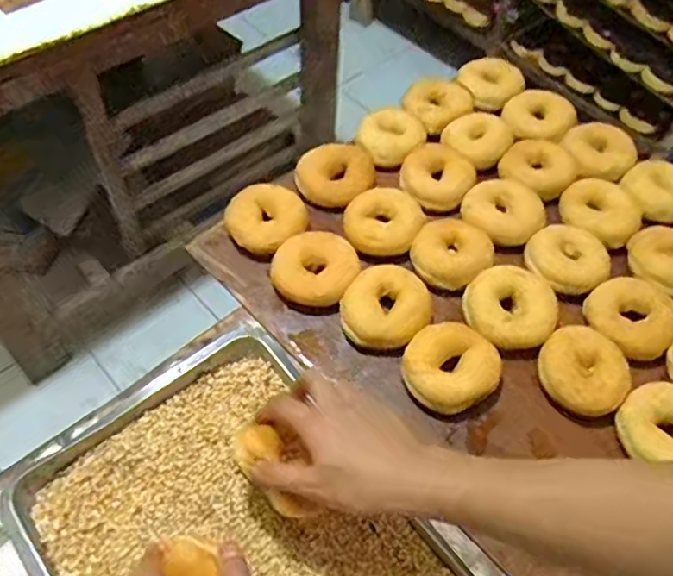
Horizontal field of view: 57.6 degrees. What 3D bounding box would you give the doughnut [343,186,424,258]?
[{"bbox_3d":[0.059,-0.083,0.748,0.087,0.032,0.086,2,55,-2],"label":"doughnut"}]

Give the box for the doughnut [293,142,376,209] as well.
[{"bbox_3d":[0.003,-0.148,0.792,0.096,0.035,0.078,-33,63,-24],"label":"doughnut"}]

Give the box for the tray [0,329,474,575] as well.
[{"bbox_3d":[-0.076,0.235,0.525,0.277,0.028,0.374,-34,63,-24],"label":"tray"}]

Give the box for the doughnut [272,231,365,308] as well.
[{"bbox_3d":[-0.024,-0.025,0.703,0.090,0.037,0.092,2,55,-2],"label":"doughnut"}]

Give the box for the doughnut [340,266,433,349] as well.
[{"bbox_3d":[0.056,0.019,0.669,0.084,0.031,0.099,37,61,21],"label":"doughnut"}]

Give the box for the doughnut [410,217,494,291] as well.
[{"bbox_3d":[0.137,-0.048,0.720,0.091,0.029,0.101,21,56,11],"label":"doughnut"}]

